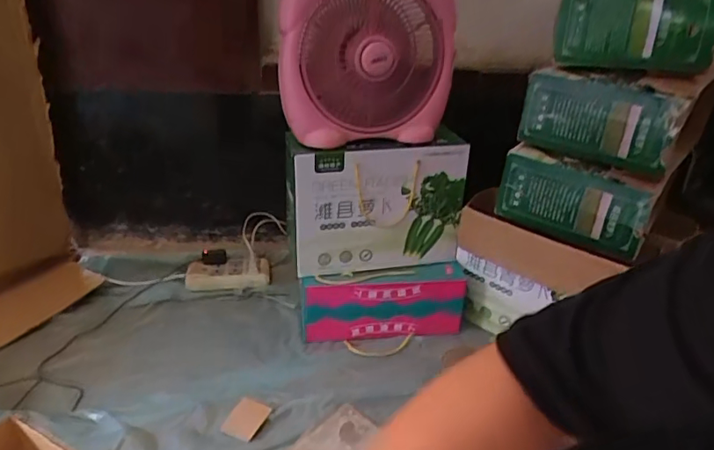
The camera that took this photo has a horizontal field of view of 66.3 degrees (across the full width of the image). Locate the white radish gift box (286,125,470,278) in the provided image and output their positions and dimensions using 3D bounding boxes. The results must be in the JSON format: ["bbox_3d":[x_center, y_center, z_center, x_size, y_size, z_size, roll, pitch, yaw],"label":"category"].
[{"bbox_3d":[0.039,-0.048,1.114,0.359,0.268,0.084,-5,29,-14],"label":"white radish gift box"}]

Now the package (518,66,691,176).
[{"bbox_3d":[0.430,-0.189,0.987,0.053,0.138,0.257,-23,37,-39],"label":"package"}]

